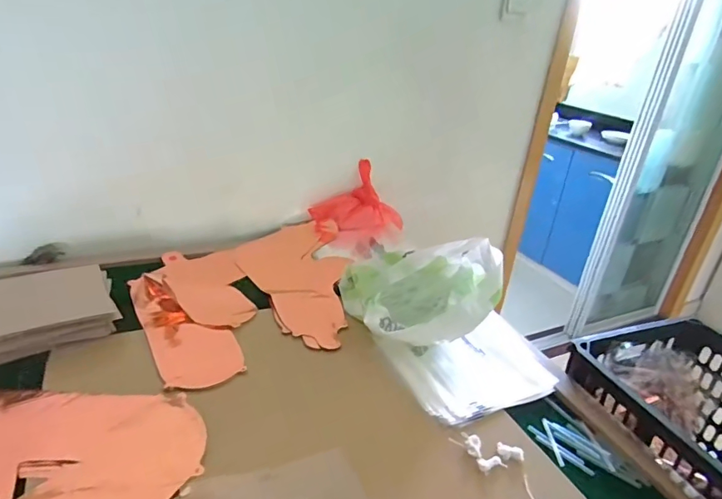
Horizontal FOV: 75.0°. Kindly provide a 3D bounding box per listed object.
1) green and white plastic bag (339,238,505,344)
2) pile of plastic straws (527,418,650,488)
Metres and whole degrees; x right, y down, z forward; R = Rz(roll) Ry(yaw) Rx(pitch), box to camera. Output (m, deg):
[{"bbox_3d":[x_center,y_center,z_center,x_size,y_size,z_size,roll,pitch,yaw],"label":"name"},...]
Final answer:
[{"bbox_3d":[0.107,0.063,0.826,0.233,0.155,0.207,-6,31,-23],"label":"green and white plastic bag"},{"bbox_3d":[0.300,0.273,0.629,0.071,0.007,0.135,-16,36,-36],"label":"pile of plastic straws"}]

